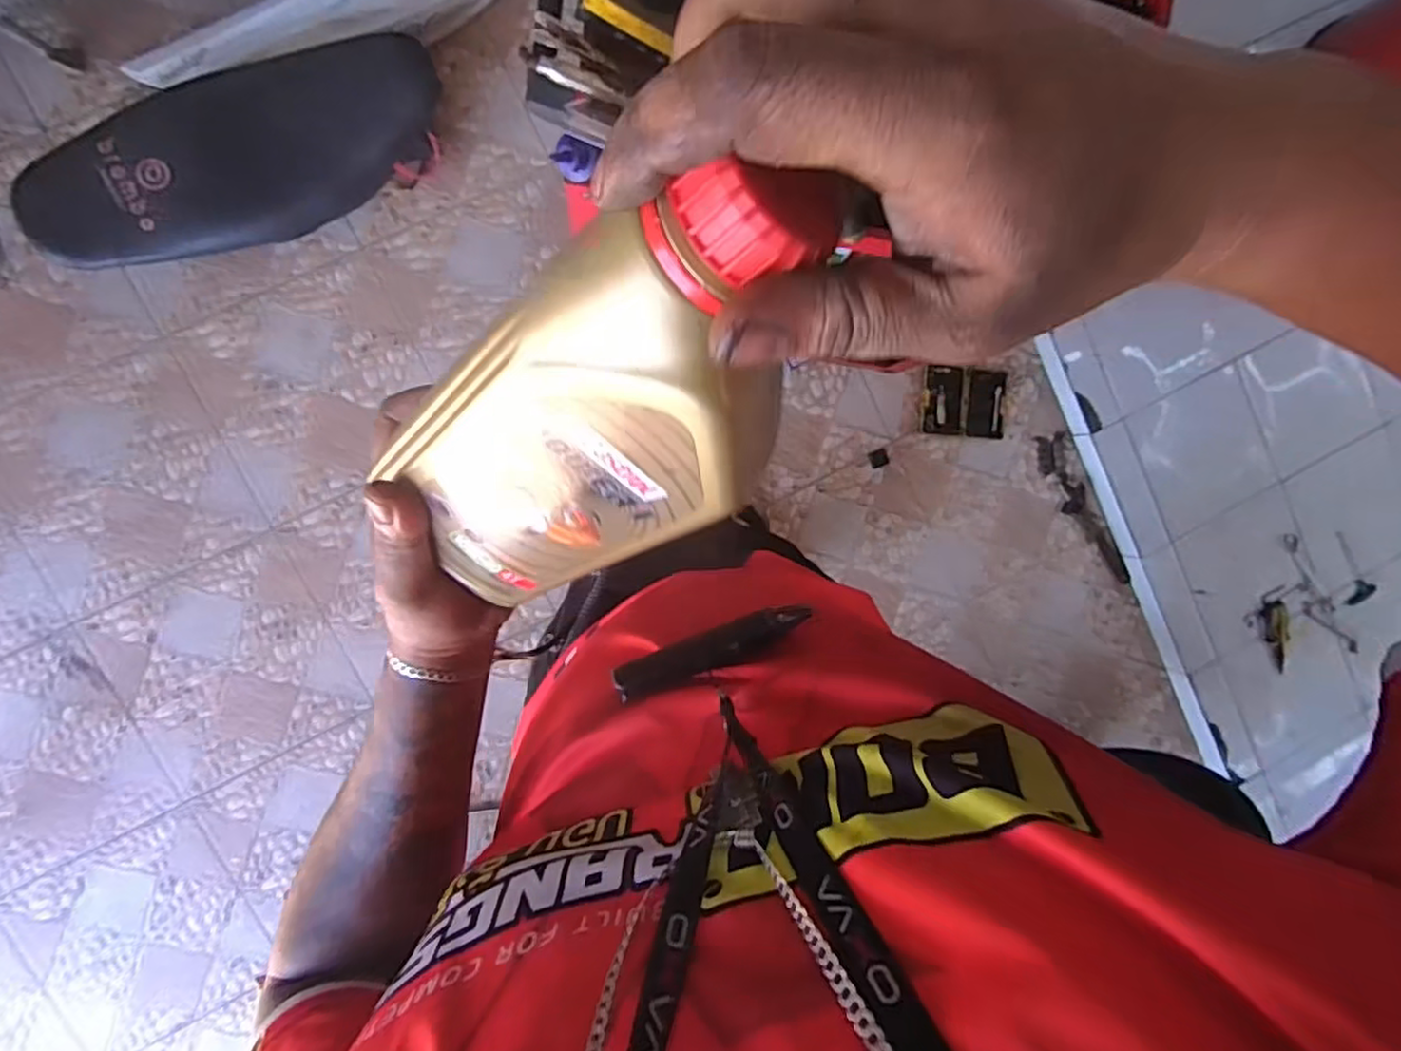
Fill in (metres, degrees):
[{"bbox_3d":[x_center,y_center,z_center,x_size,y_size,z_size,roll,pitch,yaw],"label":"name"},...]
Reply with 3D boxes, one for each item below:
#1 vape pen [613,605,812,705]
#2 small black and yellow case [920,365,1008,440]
[{"bbox_3d":[0.007,0.068,0.389,0.113,0.014,0.021,-21,97,-6],"label":"vape pen"},{"bbox_3d":[0.586,-0.272,1.535,0.209,0.033,0.148,1,104,-14],"label":"small black and yellow case"}]

